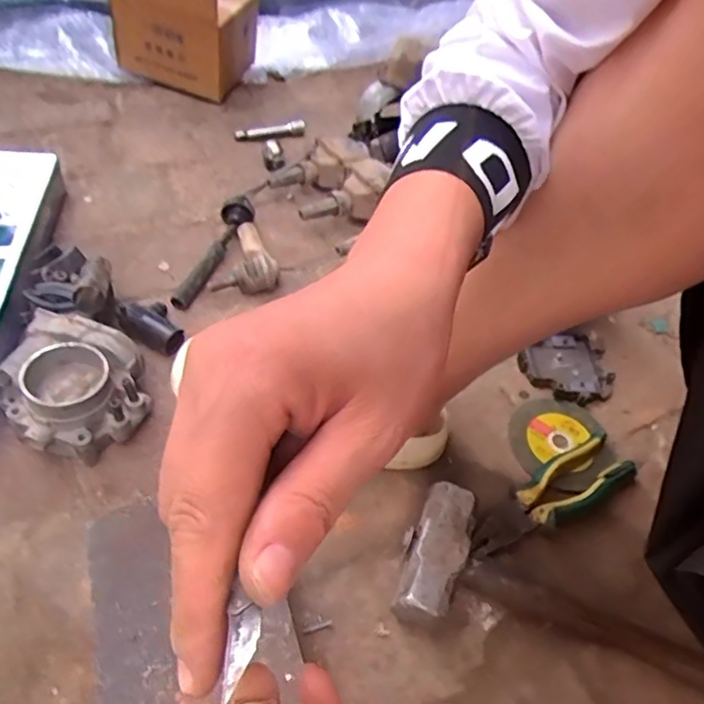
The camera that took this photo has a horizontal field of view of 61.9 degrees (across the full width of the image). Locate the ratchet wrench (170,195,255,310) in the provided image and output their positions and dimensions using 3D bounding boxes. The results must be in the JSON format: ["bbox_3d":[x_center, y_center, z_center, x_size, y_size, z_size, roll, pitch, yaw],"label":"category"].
[{"bbox_3d":[-0.160,-0.121,0.679,0.036,0.026,0.200,16,57,8],"label":"ratchet wrench"}]

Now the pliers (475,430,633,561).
[{"bbox_3d":[0.179,0.125,0.529,0.194,0.022,0.054,-19,54,-26],"label":"pliers"}]

